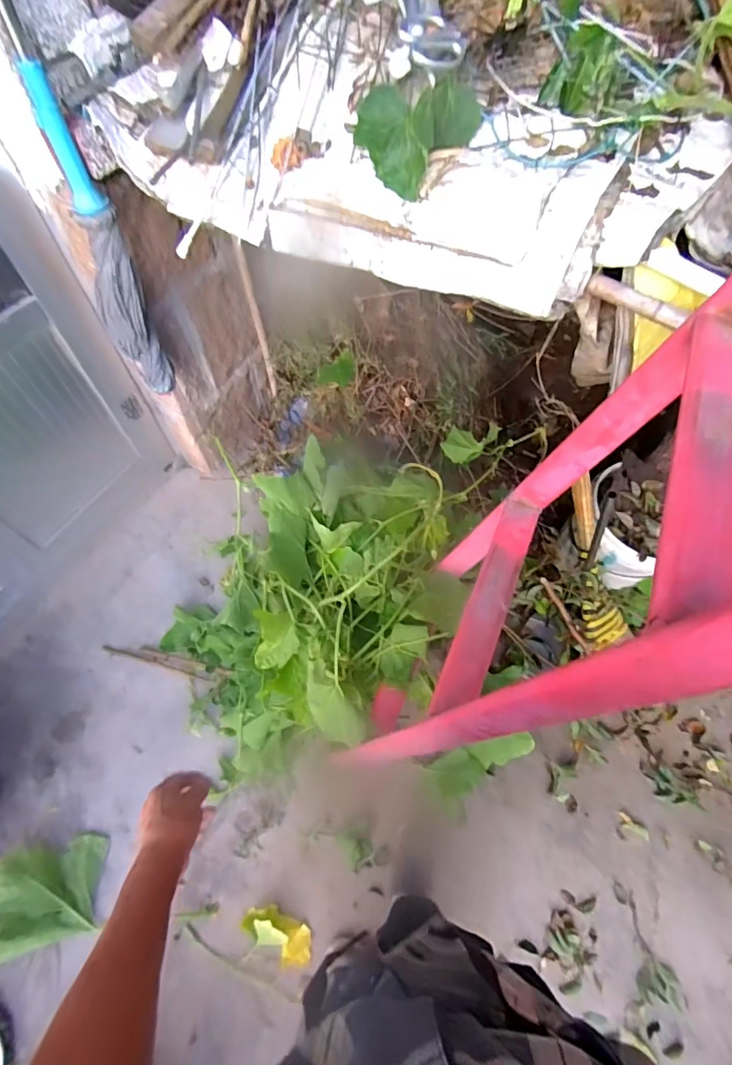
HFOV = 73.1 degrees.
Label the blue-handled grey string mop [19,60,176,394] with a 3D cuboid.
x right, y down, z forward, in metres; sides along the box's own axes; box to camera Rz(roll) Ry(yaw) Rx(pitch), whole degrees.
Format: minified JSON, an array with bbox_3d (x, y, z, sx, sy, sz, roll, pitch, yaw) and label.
[{"bbox_3d":[-0.487,-0.494,0.936,0.101,0.537,0.076,-31,64,-16],"label":"blue-handled grey string mop"}]

